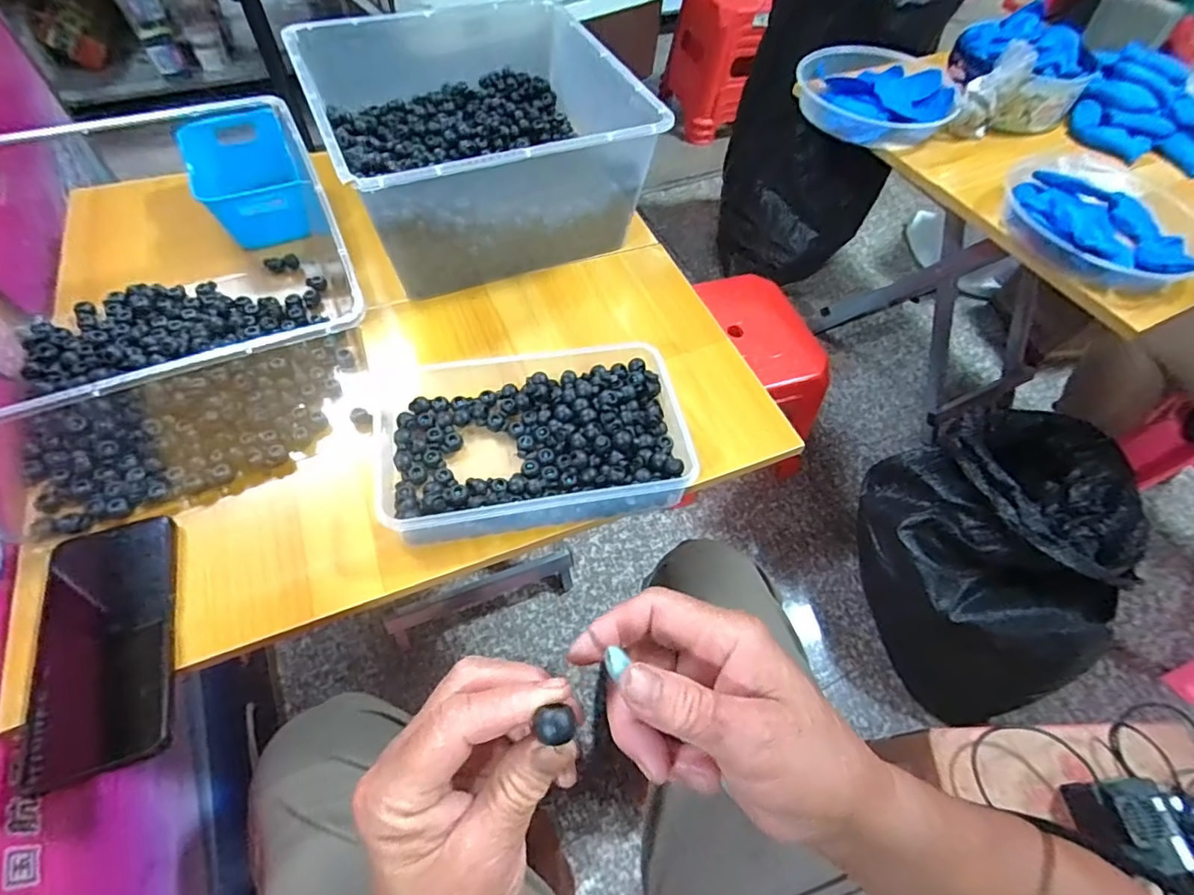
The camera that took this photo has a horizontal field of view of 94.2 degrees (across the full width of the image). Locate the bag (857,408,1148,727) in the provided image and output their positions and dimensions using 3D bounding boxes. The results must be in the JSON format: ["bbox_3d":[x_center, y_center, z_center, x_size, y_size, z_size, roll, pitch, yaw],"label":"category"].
[{"bbox_3d":[0.595,0.145,0.853,0.366,0.286,0.358,-28,63,-19],"label":"bag"}]

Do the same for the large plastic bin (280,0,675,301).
[{"bbox_3d":[-0.121,-0.314,0.583,0.286,0.140,0.271,-20,61,-16],"label":"large plastic bin"}]

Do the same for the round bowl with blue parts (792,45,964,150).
[{"bbox_3d":[0.414,-0.529,0.821,0.218,0.058,0.211,2,58,-3],"label":"round bowl with blue parts"}]

